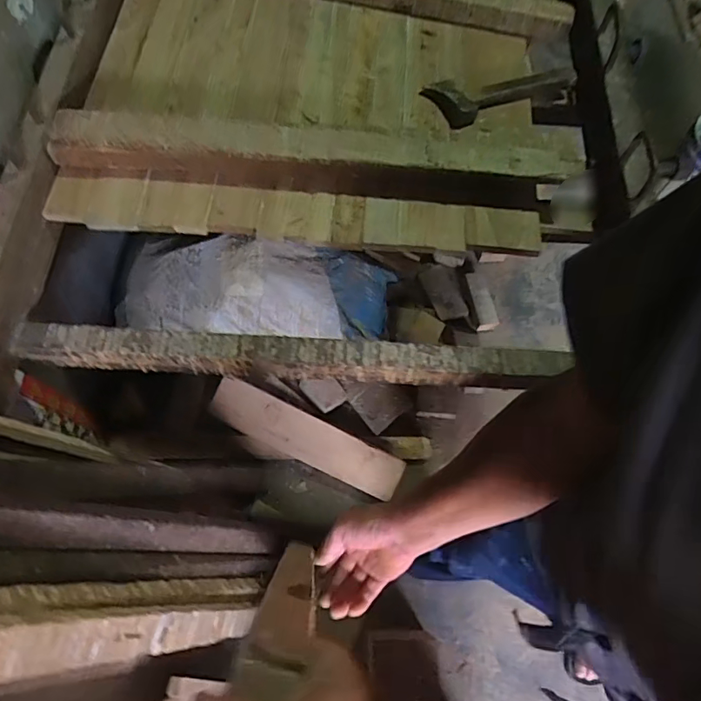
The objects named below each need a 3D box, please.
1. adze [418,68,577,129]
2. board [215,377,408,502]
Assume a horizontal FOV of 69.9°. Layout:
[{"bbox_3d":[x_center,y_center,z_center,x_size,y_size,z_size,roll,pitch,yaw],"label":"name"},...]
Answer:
[{"bbox_3d":[0.287,-0.509,0.951,0.295,0.041,0.116,-25,71,-12],"label":"adze"},{"bbox_3d":[-0.116,0.243,1.374,0.545,0.035,0.133,26,103,-2],"label":"board"}]

